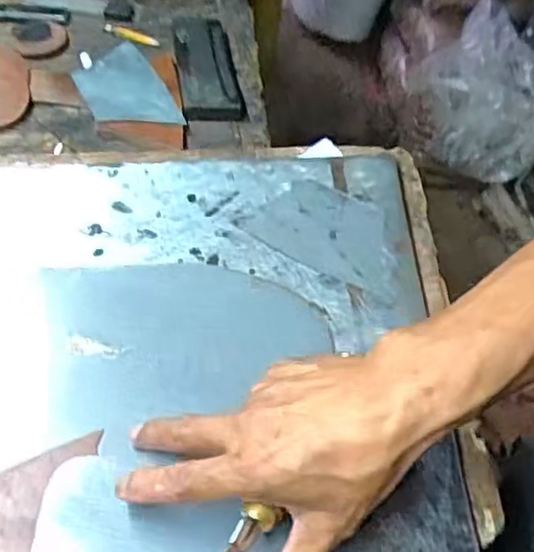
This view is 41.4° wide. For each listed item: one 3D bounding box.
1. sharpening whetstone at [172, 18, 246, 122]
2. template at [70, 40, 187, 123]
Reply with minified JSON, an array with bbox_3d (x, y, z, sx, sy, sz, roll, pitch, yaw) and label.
[{"bbox_3d":[-0.059,-0.205,0.678,0.057,0.024,0.157,-5,53,-10],"label":"sharpening whetstone"},{"bbox_3d":[-0.133,-0.174,0.643,0.071,0.011,0.123,-21,57,-20],"label":"template"}]

